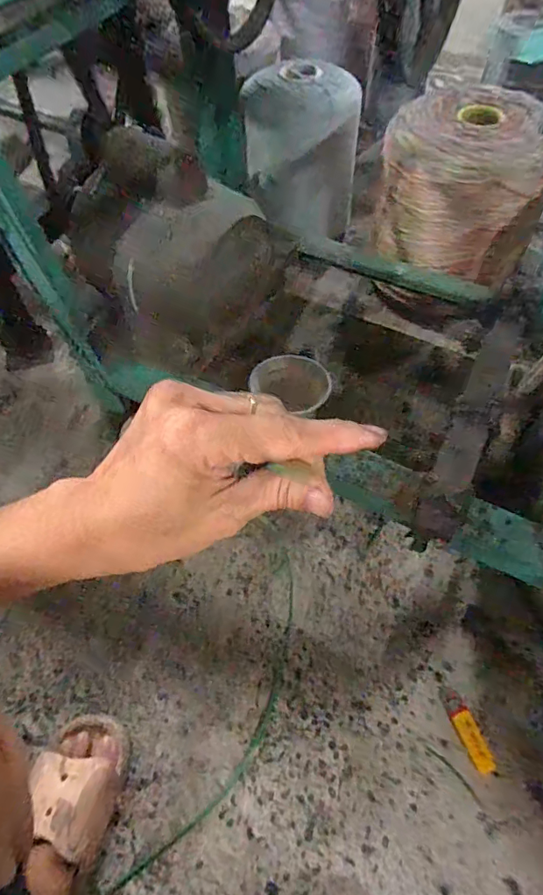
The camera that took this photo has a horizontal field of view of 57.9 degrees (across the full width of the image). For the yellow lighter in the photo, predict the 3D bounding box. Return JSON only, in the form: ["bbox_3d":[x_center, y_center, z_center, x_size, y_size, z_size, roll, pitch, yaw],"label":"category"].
[{"bbox_3d":[0.228,0.329,0.574,0.024,0.009,0.091,-20,59,-8],"label":"yellow lighter"}]

